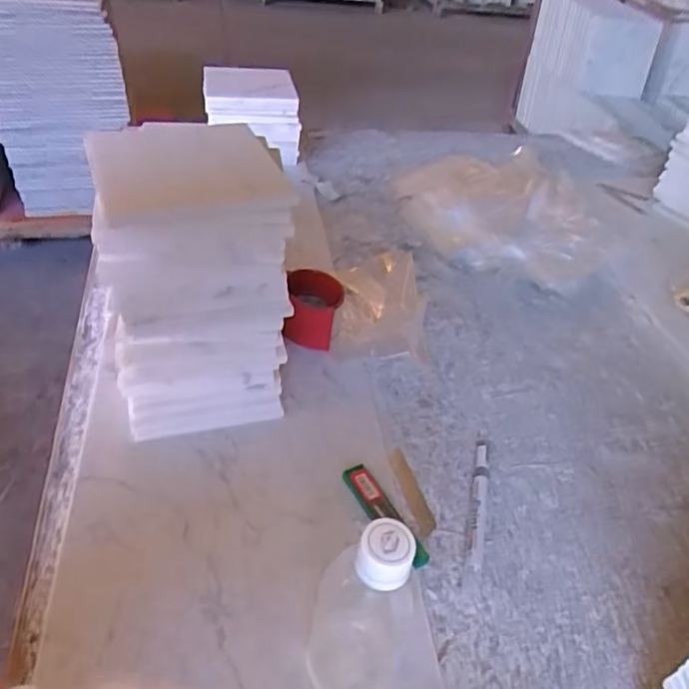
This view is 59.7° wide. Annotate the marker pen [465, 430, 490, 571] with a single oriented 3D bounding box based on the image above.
[{"bbox_3d":[0.135,0.148,0.602,0.017,0.015,0.169,13,40,7],"label":"marker pen"}]

